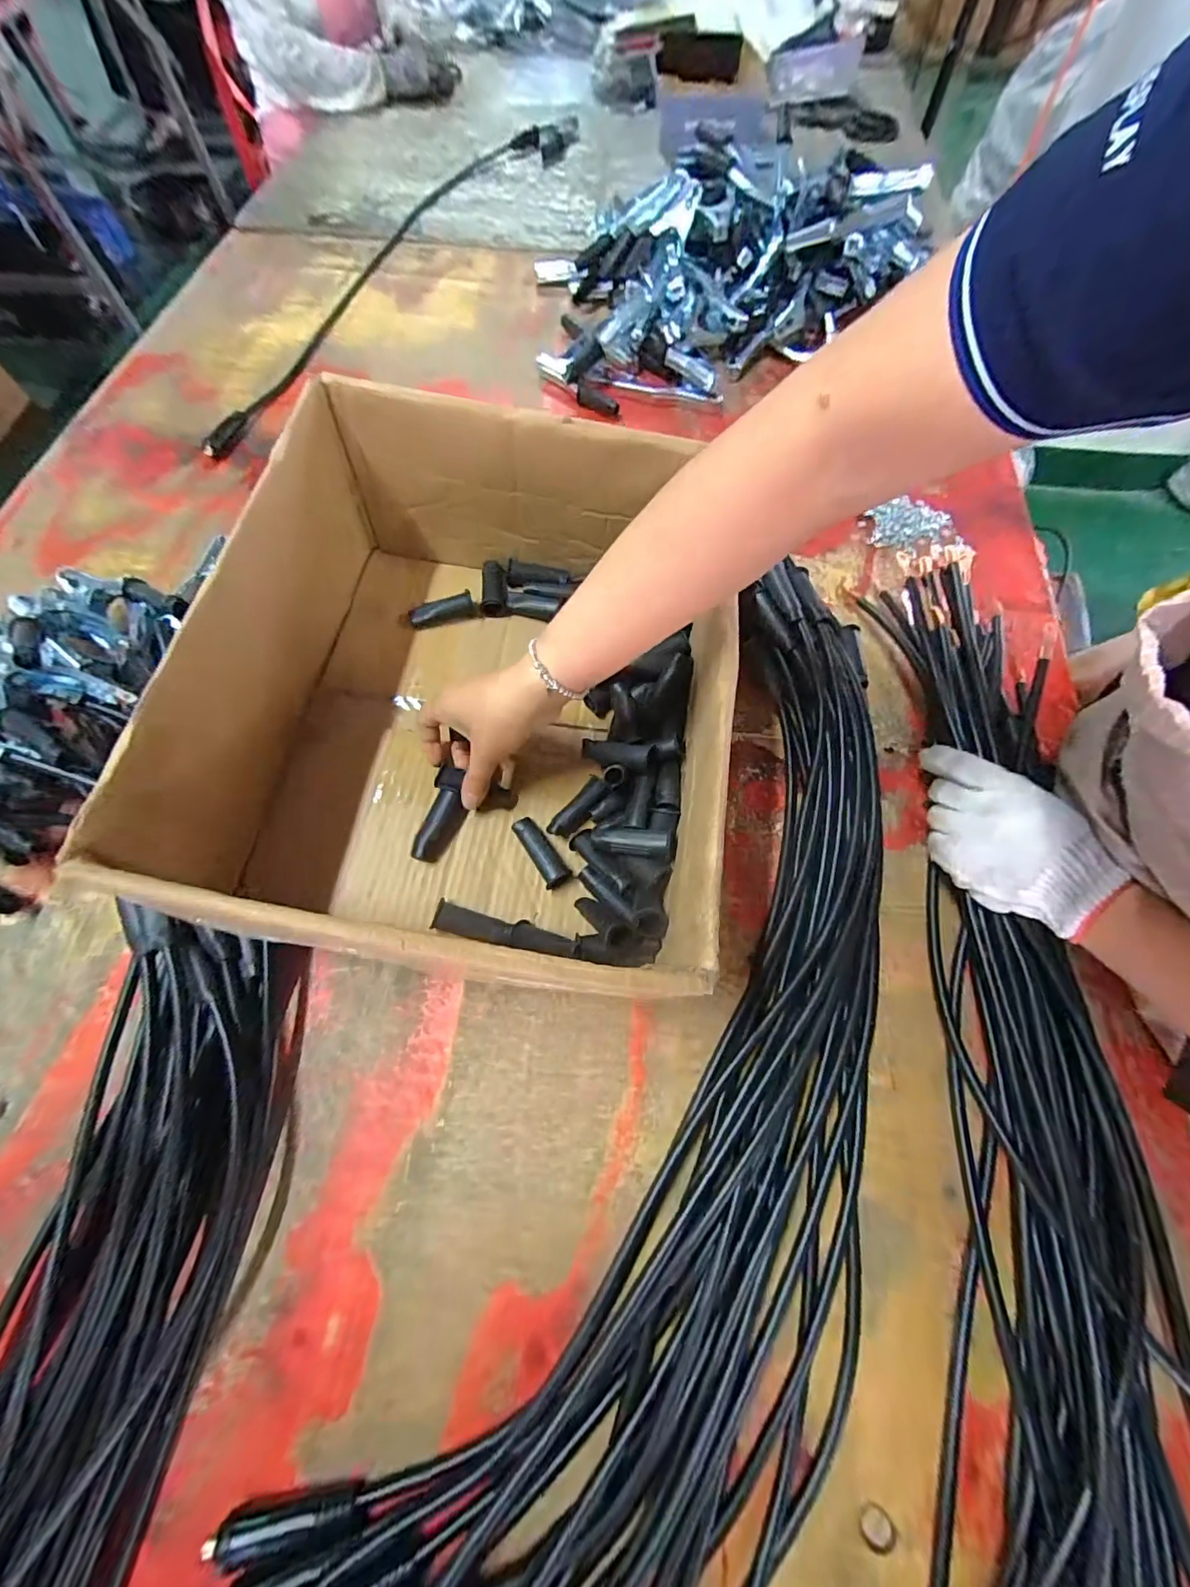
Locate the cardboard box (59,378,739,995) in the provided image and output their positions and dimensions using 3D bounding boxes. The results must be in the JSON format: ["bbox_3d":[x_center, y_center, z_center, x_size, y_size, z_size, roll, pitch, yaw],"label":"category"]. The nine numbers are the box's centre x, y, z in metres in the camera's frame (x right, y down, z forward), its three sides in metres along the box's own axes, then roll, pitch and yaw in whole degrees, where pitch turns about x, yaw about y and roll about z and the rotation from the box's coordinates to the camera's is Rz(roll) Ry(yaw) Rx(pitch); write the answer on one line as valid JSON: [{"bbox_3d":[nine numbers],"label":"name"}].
[{"bbox_3d":[-0.080,-0.073,0.404,0.348,0.196,0.399,6,66,3],"label":"cardboard box"}]

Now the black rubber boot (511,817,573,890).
[{"bbox_3d":[-0.043,0.048,0.419,0.021,0.022,0.066,-29,69,-12],"label":"black rubber boot"}]

